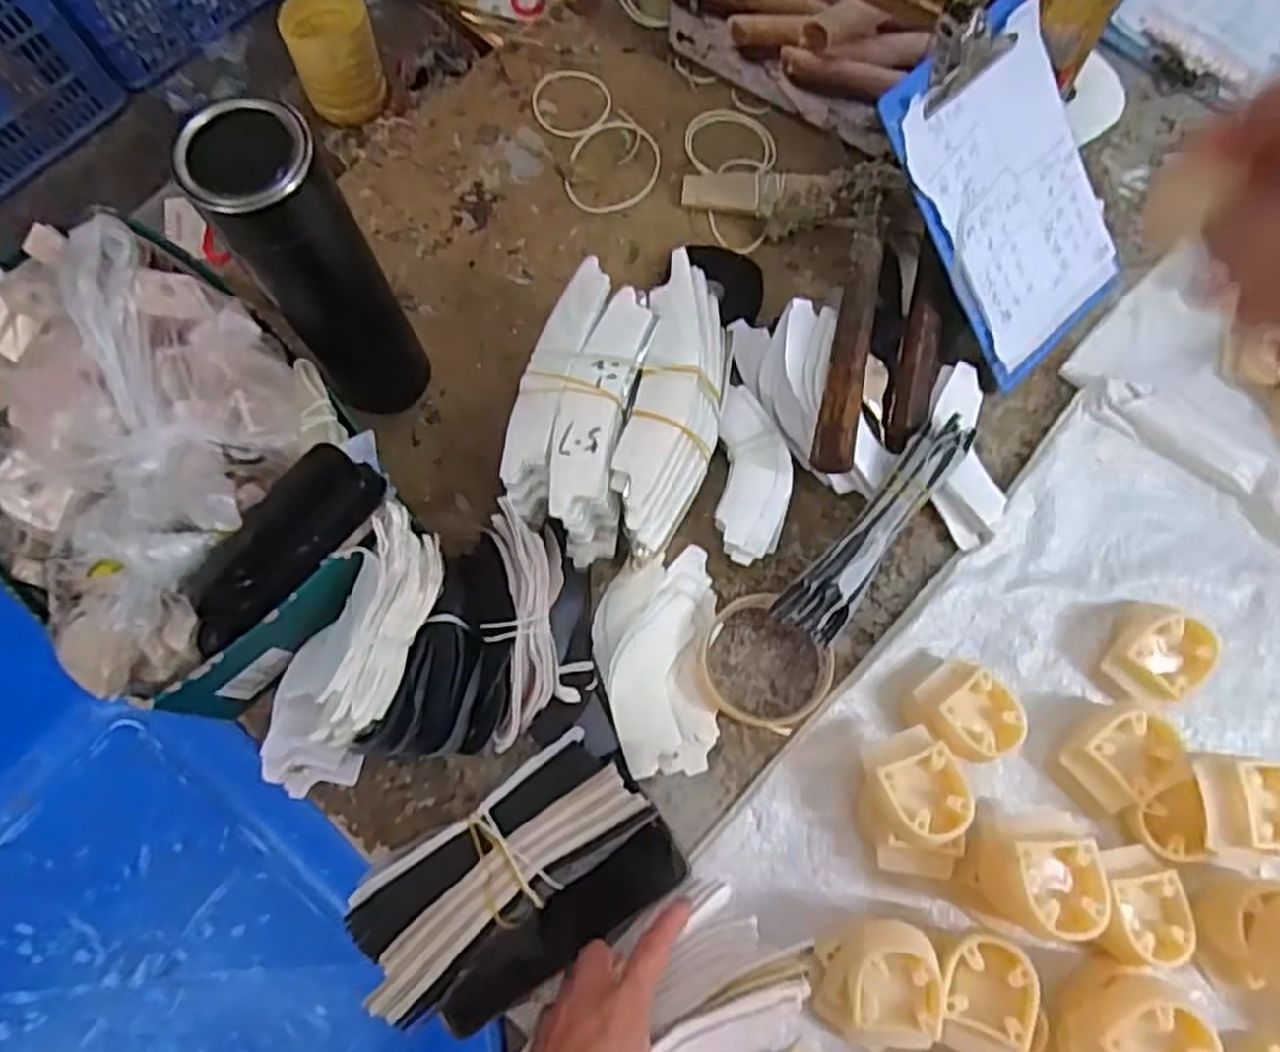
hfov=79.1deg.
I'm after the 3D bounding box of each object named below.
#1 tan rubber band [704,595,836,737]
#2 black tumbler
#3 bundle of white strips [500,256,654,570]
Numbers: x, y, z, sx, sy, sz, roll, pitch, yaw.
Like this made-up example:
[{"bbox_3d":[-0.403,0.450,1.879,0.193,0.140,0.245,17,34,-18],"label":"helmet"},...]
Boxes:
[{"bbox_3d":[0.080,0.091,0.507,0.083,0.022,0.075,42,78,10],"label":"tan rubber band"},{"bbox_3d":[-0.177,-0.138,0.445,0.060,0.212,0.061,0,74,0],"label":"black tumbler"},{"bbox_3d":[-0.040,-0.076,0.517,0.077,0.070,0.187,9,75,2],"label":"bundle of white strips"}]

